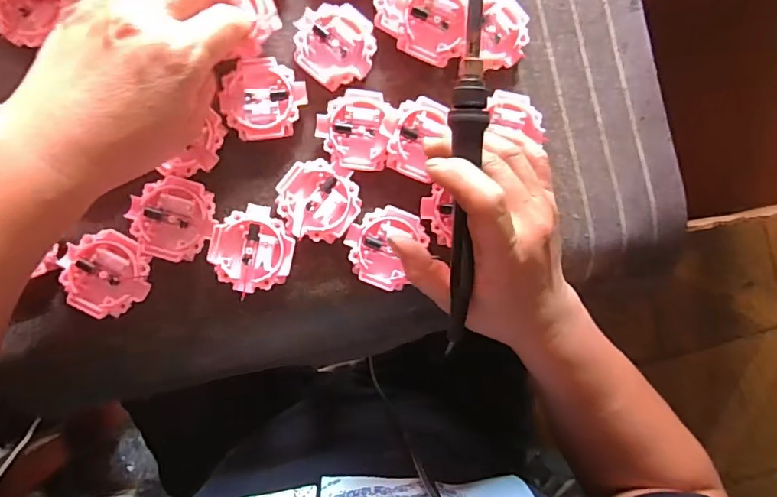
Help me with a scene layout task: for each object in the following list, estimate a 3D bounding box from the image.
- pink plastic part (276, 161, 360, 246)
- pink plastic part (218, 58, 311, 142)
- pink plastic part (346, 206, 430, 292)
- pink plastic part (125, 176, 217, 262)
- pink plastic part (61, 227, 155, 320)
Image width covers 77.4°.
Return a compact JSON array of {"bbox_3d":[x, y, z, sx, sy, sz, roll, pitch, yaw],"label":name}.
[{"bbox_3d":[-0.046,-0.032,0.321,0.051,0.008,0.052,0,88,-4],"label":"pink plastic part"},{"bbox_3d":[-0.082,-0.099,0.321,0.054,0.008,0.052,-8,88,-5],"label":"pink plastic part"},{"bbox_3d":[-0.003,-0.002,0.322,0.049,0.005,0.052,29,86,-3],"label":"pink plastic part"},{"bbox_3d":[-0.139,-0.020,0.312,0.052,0.005,0.051,0,88,-4],"label":"pink plastic part"},{"bbox_3d":[-0.180,0.016,0.307,0.053,0.006,0.051,0,88,-4],"label":"pink plastic part"}]

